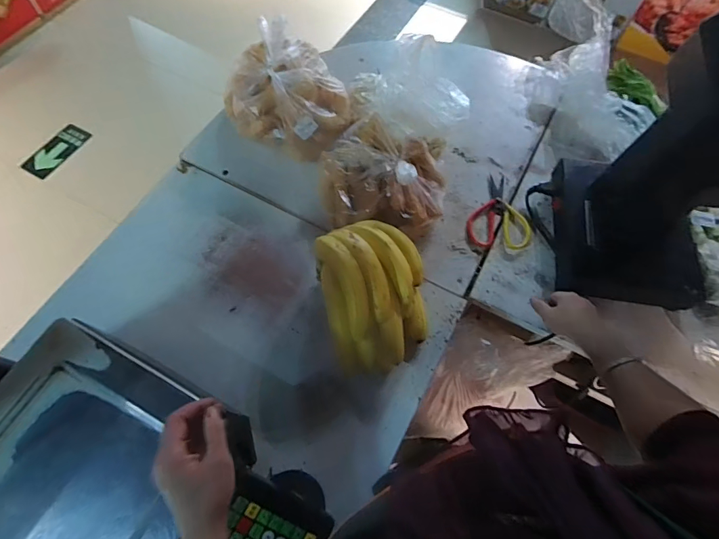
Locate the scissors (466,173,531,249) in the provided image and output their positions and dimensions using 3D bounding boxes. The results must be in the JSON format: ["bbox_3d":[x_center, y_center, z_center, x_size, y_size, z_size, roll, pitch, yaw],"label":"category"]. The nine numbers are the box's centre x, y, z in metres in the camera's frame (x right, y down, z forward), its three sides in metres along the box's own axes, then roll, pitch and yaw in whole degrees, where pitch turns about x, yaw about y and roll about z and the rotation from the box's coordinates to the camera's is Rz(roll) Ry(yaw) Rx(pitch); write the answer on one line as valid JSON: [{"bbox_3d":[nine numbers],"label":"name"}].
[{"bbox_3d":[0.271,-0.114,0.827,0.120,0.009,0.165,4,65,1],"label":"scissors"}]

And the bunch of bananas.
[{"bbox_3d":[0.029,0.027,0.678,0.175,0.114,0.240,-13,65,-6],"label":"bunch of bananas"}]

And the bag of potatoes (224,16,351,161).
[{"bbox_3d":[-0.137,-0.355,0.843,0.254,0.143,0.208,36,69,15],"label":"bag of potatoes"}]

